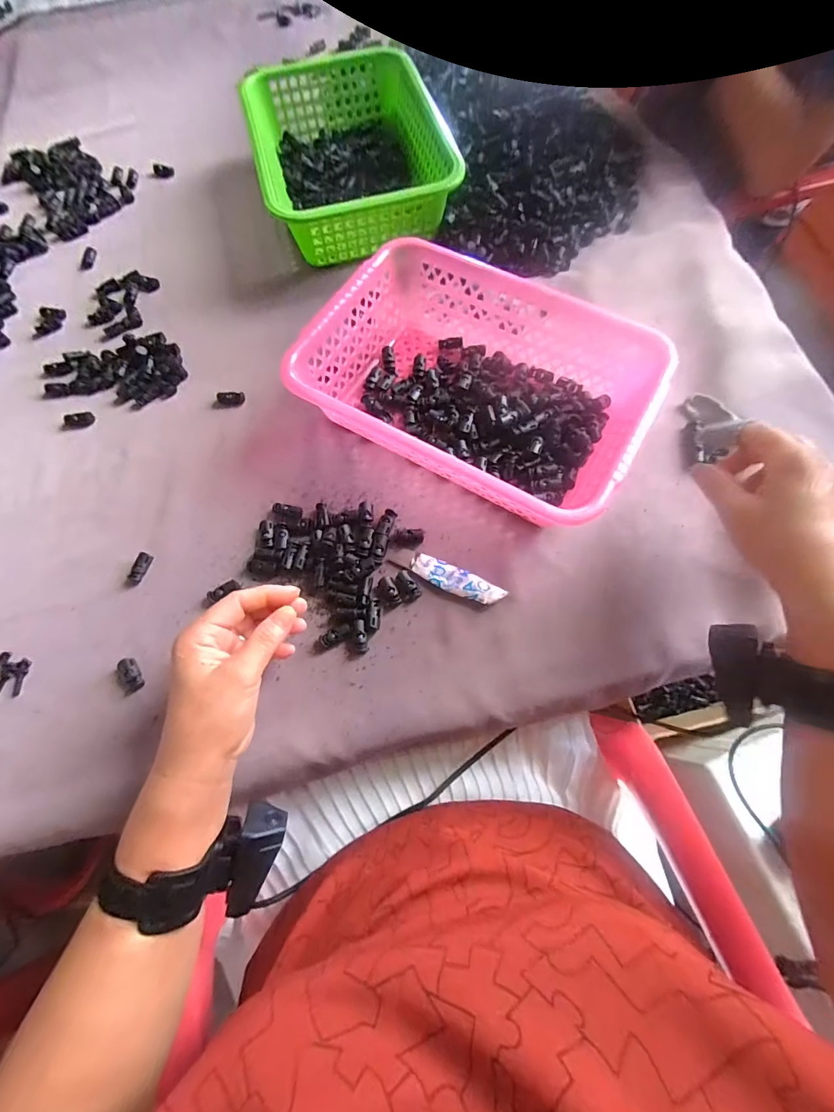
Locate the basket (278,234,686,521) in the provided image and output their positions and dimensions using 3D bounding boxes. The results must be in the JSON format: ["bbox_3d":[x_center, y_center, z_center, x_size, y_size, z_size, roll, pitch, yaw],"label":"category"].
[{"bbox_3d":[0.055,-0.162,0.423,0.312,0.085,0.221,26,71,10],"label":"basket"}]

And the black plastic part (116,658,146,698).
[{"bbox_3d":[-0.244,0.101,0.366,0.018,0.008,0.029,-28,71,-11],"label":"black plastic part"}]

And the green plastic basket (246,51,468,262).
[{"bbox_3d":[-0.093,-0.509,0.554,0.212,0.090,0.301,-14,69,-6],"label":"green plastic basket"}]

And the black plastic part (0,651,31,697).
[{"bbox_3d":[-0.350,0.102,0.372,0.026,0.004,0.039,-2,68,-1],"label":"black plastic part"}]

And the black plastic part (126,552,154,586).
[{"bbox_3d":[-0.257,0.012,0.400,0.014,0.004,0.030,14,69,6],"label":"black plastic part"}]

